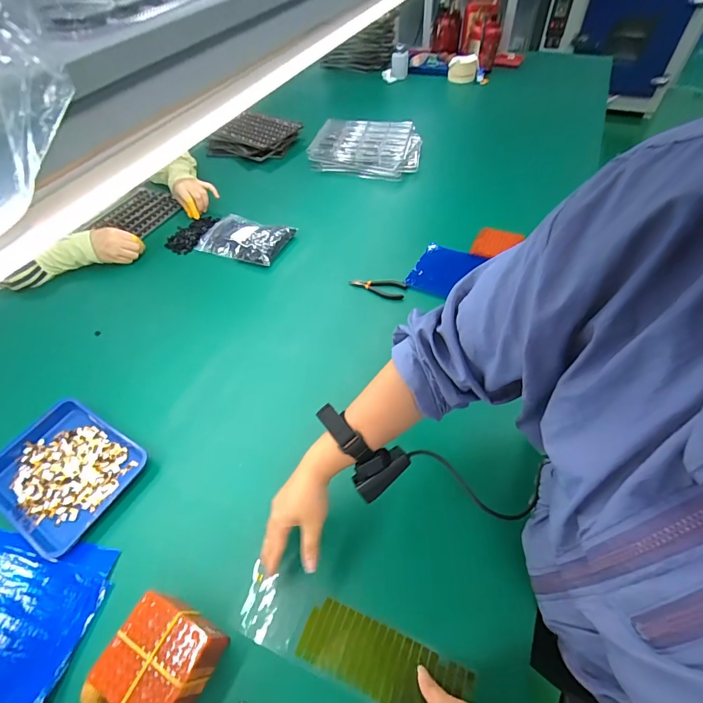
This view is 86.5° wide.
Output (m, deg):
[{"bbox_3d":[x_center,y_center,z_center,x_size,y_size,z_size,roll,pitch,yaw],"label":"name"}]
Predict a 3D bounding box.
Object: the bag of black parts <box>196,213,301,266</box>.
[{"bbox_3d":[-0.248,-0.266,0.866,0.201,0.029,0.139,17,56,17],"label":"bag of black parts"}]

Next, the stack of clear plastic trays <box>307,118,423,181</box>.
[{"bbox_3d":[0.047,-0.594,1.082,0.301,0.059,0.228,9,54,11],"label":"stack of clear plastic trays"}]

